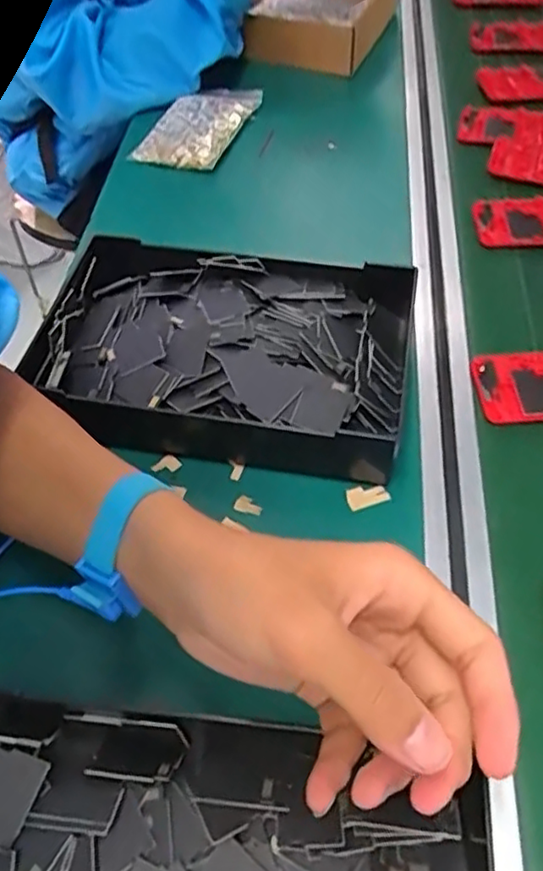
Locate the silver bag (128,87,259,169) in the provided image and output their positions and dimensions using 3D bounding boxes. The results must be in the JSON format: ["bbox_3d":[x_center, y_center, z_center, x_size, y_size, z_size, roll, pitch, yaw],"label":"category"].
[{"bbox_3d":[-0.080,-0.332,0.690,0.090,0.018,0.143,16,58,17],"label":"silver bag"}]

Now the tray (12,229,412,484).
[{"bbox_3d":[-0.031,-0.057,0.472,0.254,0.064,0.166,7,55,5],"label":"tray"}]

